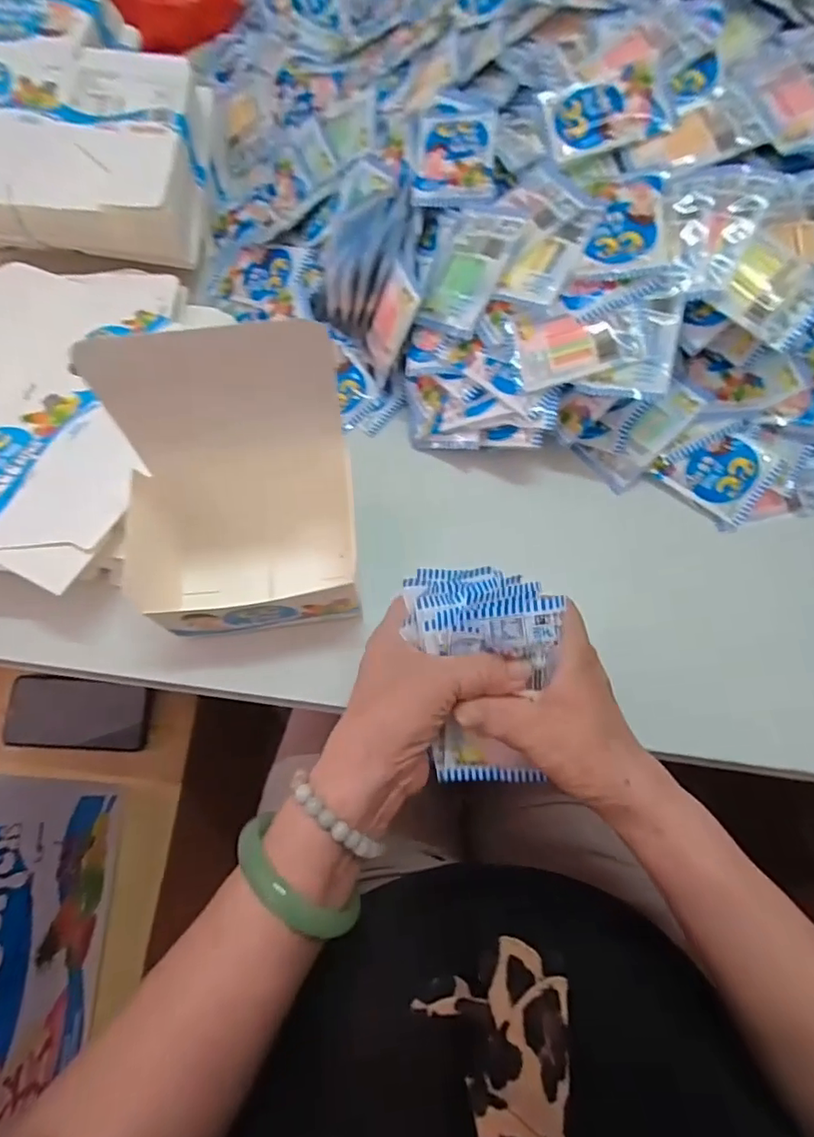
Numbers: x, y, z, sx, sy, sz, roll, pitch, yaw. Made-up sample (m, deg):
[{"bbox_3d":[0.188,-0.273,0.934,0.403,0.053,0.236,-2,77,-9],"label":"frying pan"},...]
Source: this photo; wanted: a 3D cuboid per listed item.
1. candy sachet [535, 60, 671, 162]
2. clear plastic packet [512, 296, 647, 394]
[{"bbox_3d":[0.161,-0.368,0.446,0.092,0.007,0.064,-11,82,10],"label":"candy sachet"},{"bbox_3d":[0.132,-0.171,0.426,0.092,0.008,0.053,-6,86,14],"label":"clear plastic packet"}]

